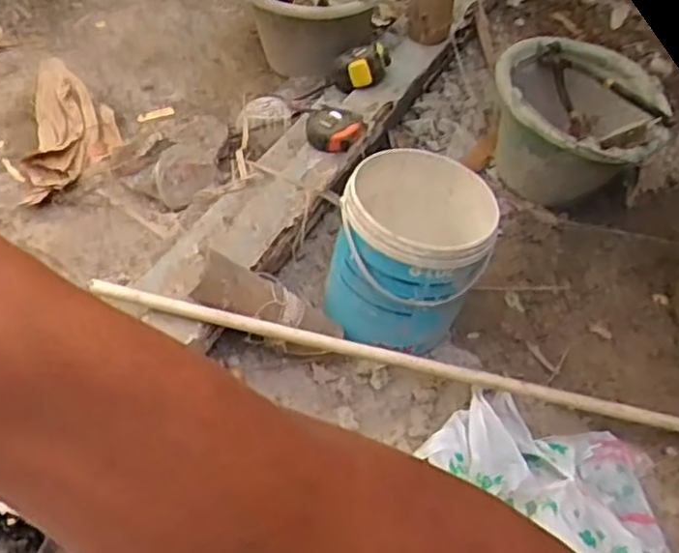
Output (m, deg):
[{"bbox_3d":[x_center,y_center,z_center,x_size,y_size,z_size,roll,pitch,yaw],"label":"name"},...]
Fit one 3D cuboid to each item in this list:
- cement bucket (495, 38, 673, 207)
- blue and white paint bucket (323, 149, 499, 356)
[{"bbox_3d":[0.366,-0.234,1.171,0.260,0.190,0.292,19,50,10],"label":"cement bucket"},{"bbox_3d":[0.086,-0.031,0.903,0.177,0.183,0.195,16,49,7],"label":"blue and white paint bucket"}]

